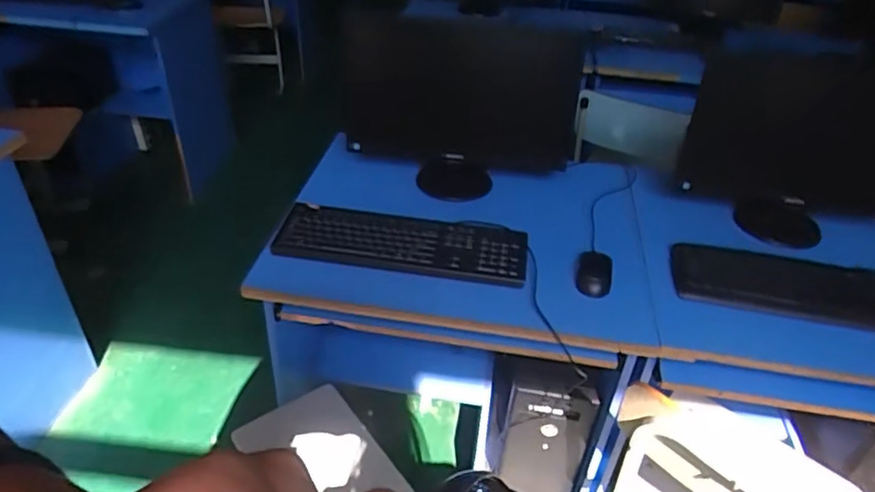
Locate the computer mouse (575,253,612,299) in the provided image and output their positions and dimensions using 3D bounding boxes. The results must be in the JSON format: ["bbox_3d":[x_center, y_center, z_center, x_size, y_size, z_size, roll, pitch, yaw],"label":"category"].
[{"bbox_3d":[0.284,0.047,1.104,0.060,0.033,0.104,13,38,12],"label":"computer mouse"}]

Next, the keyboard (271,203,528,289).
[{"bbox_3d":[-0.064,-0.013,1.122,0.447,0.022,0.150,9,37,6],"label":"keyboard"}]

